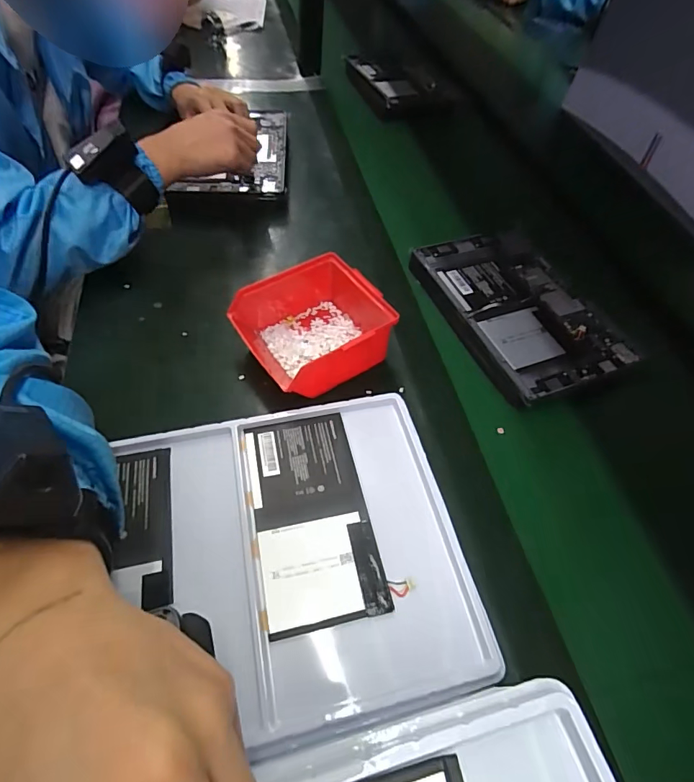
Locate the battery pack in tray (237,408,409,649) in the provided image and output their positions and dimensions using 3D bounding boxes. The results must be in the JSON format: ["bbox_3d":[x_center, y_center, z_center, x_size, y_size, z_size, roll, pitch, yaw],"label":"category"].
[{"bbox_3d":[-0.030,0.099,0.366,0.098,0.007,0.172,-9,56,-12],"label":"battery pack in tray"}]

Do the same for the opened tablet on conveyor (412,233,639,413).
[{"bbox_3d":[0.199,-0.103,0.535,0.159,0.020,0.250,-17,58,-17],"label":"opened tablet on conveyor"}]

